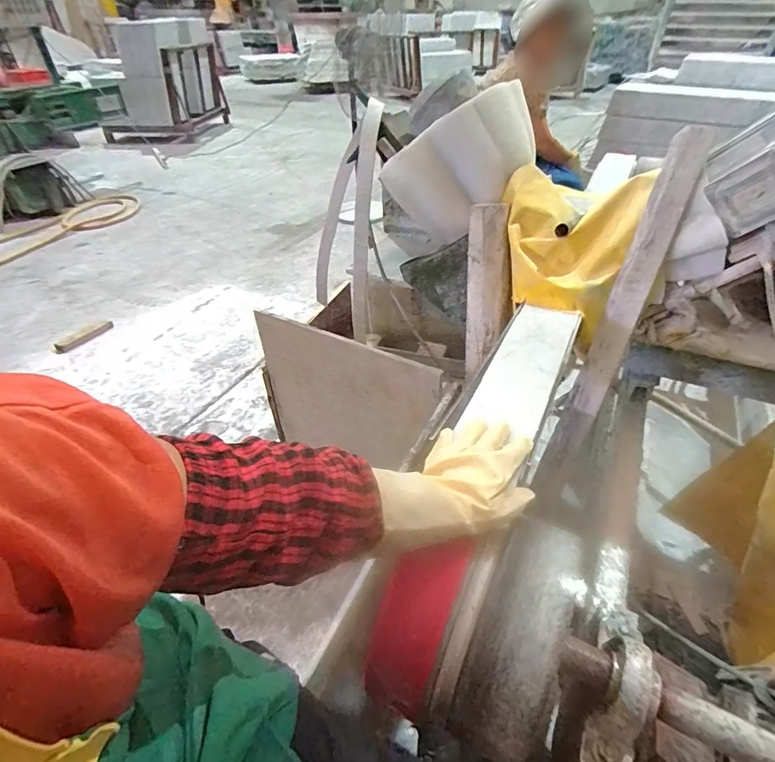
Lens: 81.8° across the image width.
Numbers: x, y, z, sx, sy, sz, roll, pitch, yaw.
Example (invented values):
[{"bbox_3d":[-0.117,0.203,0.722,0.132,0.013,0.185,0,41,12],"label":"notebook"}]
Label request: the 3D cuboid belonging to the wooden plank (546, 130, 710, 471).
[{"bbox_3d":[0.423,-0.108,0.821,0.066,0.648,0.034,23,19,26],"label":"wooden plank"}]

